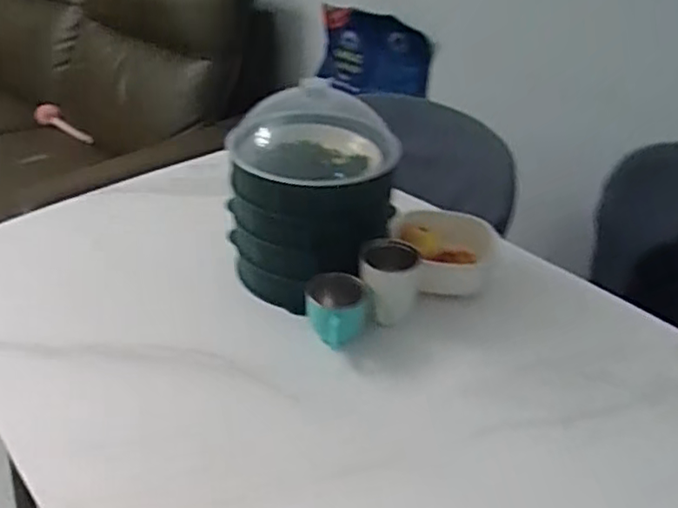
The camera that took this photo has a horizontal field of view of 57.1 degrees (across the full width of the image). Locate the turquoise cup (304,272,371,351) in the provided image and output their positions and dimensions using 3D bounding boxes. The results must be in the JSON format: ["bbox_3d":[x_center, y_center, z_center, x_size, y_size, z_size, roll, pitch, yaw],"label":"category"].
[{"bbox_3d":[-0.002,0.085,0.815,0.086,0.089,0.094,3,35,-2],"label":"turquoise cup"}]

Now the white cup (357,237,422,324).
[{"bbox_3d":[0.067,0.039,0.854,0.084,0.112,0.069,6,35,3],"label":"white cup"}]

